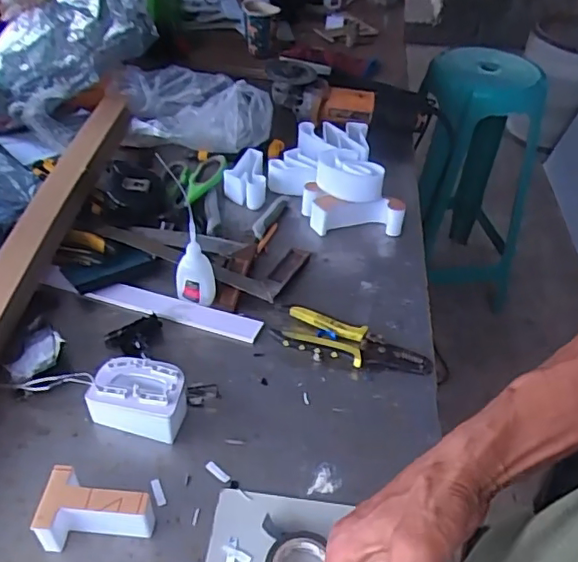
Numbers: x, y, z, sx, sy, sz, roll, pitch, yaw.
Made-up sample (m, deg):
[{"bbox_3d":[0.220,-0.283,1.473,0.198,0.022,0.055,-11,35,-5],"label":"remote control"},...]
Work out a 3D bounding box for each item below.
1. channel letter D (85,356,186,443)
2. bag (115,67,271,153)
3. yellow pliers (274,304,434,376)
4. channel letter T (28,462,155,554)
[{"bbox_3d":[-0.142,0.109,0.547,0.085,0.051,0.051,10,43,7],"label":"channel letter D"},{"bbox_3d":[-0.147,-0.266,0.891,0.231,0.096,0.138,-1,44,-7],"label":"bag"},{"bbox_3d":[0.072,0.066,0.626,0.165,0.019,0.058,13,43,10],"label":"yellow pliers"},{"bbox_3d":[-0.154,0.188,0.464,0.082,0.048,0.051,6,43,3],"label":"channel letter T"}]

